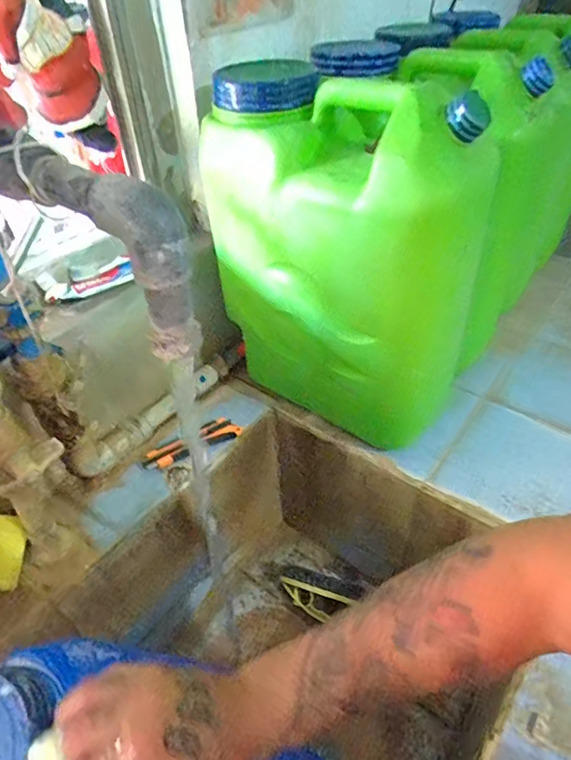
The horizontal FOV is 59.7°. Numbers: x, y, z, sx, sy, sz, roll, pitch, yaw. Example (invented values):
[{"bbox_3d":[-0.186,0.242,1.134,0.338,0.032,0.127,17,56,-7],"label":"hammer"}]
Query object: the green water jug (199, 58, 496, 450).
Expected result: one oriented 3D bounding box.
[{"bbox_3d":[0.064,-0.138,0.628,0.165,0.402,0.294,-32,48,-30],"label":"green water jug"}]

